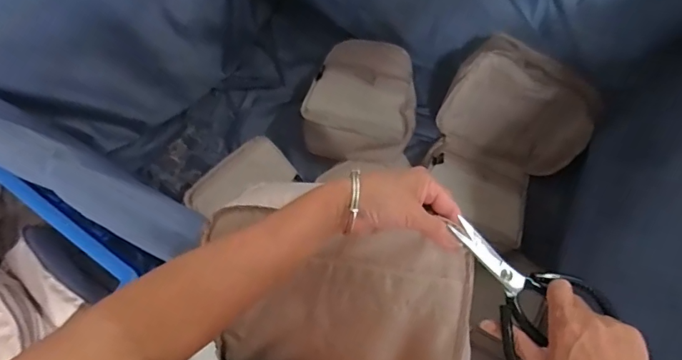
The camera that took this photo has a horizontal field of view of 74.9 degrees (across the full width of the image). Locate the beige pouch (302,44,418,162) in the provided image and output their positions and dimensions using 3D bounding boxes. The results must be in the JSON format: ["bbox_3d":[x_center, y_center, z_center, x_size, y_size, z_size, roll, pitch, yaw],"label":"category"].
[{"bbox_3d":[0.067,-0.236,1.273,0.307,0.136,0.386,15,75,6],"label":"beige pouch"}]

